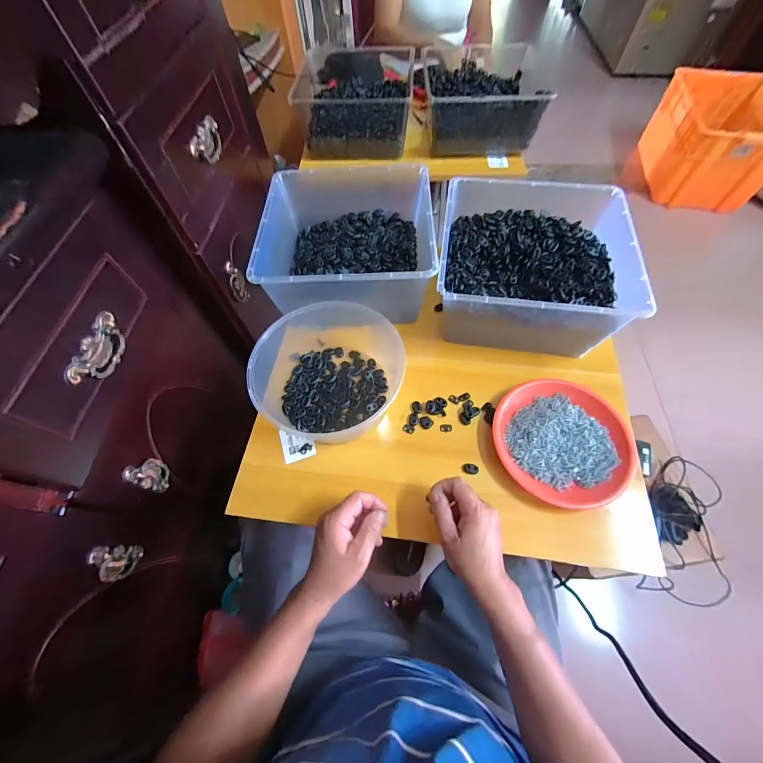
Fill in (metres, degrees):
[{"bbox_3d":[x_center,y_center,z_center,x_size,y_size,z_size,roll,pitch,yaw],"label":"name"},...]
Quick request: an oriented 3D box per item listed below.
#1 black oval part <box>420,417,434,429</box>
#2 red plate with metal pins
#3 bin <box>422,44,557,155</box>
[{"bbox_3d":[0.071,0.064,0.537,0.021,0.004,0.019,38,69,22],"label":"black oval part"},{"bbox_3d":[0.265,0.086,0.500,0.189,0.024,0.174,-2,60,3],"label":"red plate with metal pins"},{"bbox_3d":[0.268,-0.752,0.924,0.273,0.118,0.287,0,60,4],"label":"bin"}]

